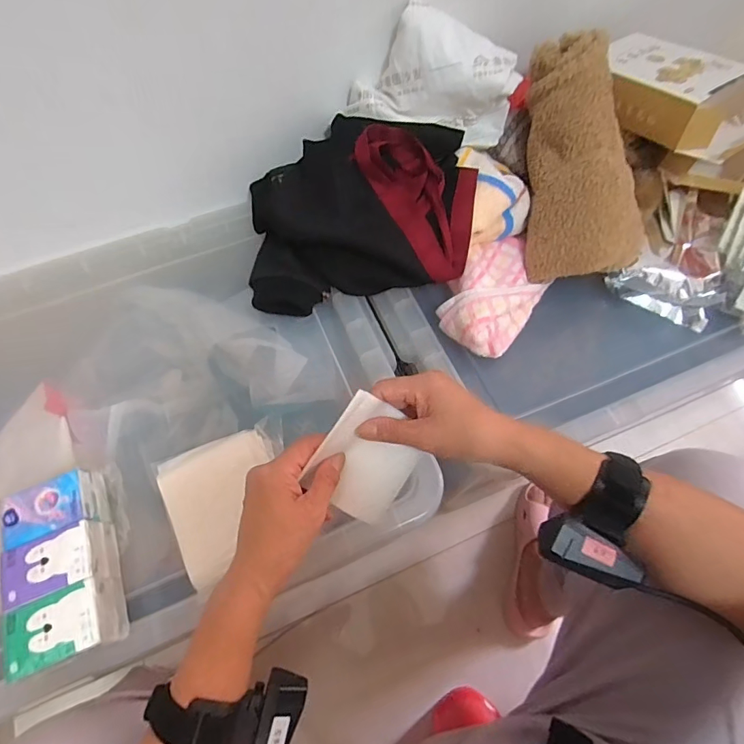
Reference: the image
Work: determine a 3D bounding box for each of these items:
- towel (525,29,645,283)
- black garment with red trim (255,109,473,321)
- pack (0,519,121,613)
[{"bbox_3d":[0.244,-0.252,0.514,0.128,0.076,0.280,-5,89,-2],"label":"towel"},{"bbox_3d":[-0.016,-0.183,0.529,0.271,0.143,0.193,-3,65,-2],"label":"black garment with red trim"},{"bbox_3d":[-0.279,0.171,0.397,0.077,0.039,0.052,-19,66,-9],"label":"pack"}]

